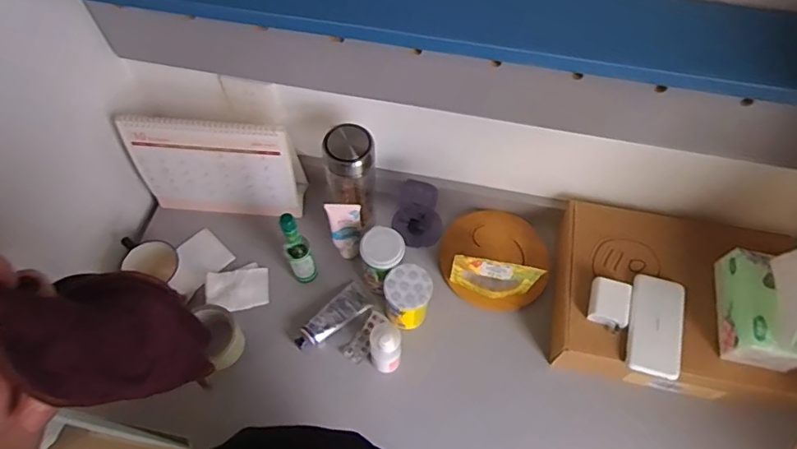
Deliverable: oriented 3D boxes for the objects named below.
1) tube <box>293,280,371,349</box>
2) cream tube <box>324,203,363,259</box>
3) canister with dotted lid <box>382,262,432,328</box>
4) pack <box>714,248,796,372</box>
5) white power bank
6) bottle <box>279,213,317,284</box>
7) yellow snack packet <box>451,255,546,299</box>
[{"bbox_3d":[-0.105,0.152,0.851,0.053,0.031,0.141,40,55,19],"label":"tube"},{"bbox_3d":[-0.084,0.011,0.846,0.051,0.137,0.029,-4,62,-3],"label":"cream tube"},{"bbox_3d":[0.013,0.116,0.814,0.069,0.121,0.066,0,62,-1],"label":"canister with dotted lid"},{"bbox_3d":[0.499,0.106,0.705,0.071,0.114,0.156,10,62,5],"label":"pack"},{"bbox_3d":[0.371,0.143,0.747,0.072,0.014,0.140,13,62,6],"label":"white power bank"},{"bbox_3d":[-0.156,0.040,0.801,0.037,0.178,0.043,-21,64,-11],"label":"bottle"},{"bbox_3d":[0.151,0.082,0.818,0.132,0.112,0.024,10,62,5],"label":"yellow snack packet"}]

